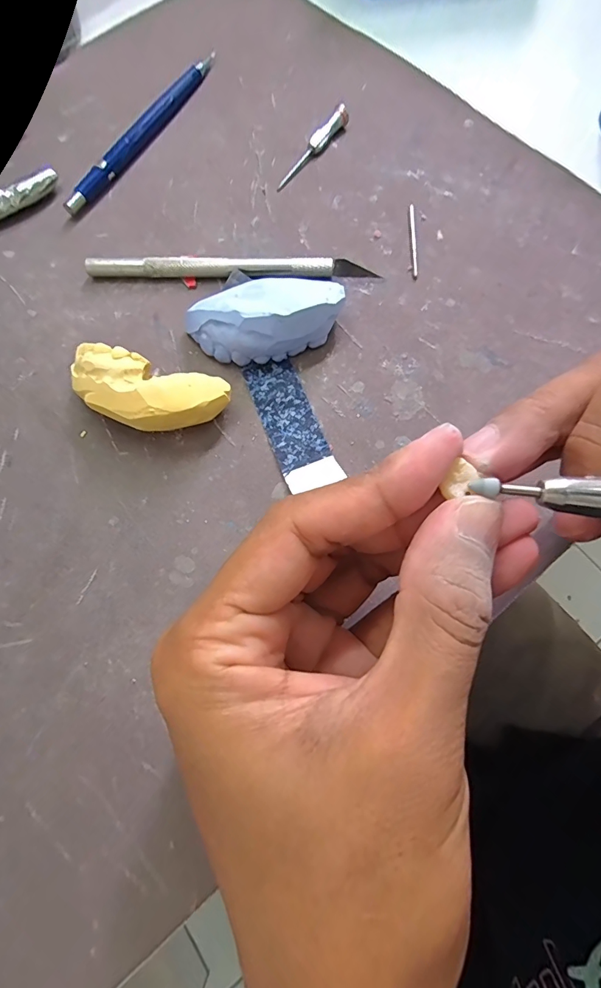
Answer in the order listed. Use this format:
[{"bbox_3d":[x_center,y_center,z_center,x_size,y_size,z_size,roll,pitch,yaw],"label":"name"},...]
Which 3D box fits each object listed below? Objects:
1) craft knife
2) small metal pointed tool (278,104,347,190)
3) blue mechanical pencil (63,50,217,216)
[{"bbox_3d":[-0.033,-0.105,0.200,0.131,0.009,0.008,-1,71,2],"label":"craft knife"},{"bbox_3d":[0.006,-0.183,0.225,0.006,0.010,0.058,37,76,13],"label":"small metal pointed tool"},{"bbox_3d":[-0.084,-0.199,0.232,0.009,0.009,0.134,27,74,10],"label":"blue mechanical pencil"}]

